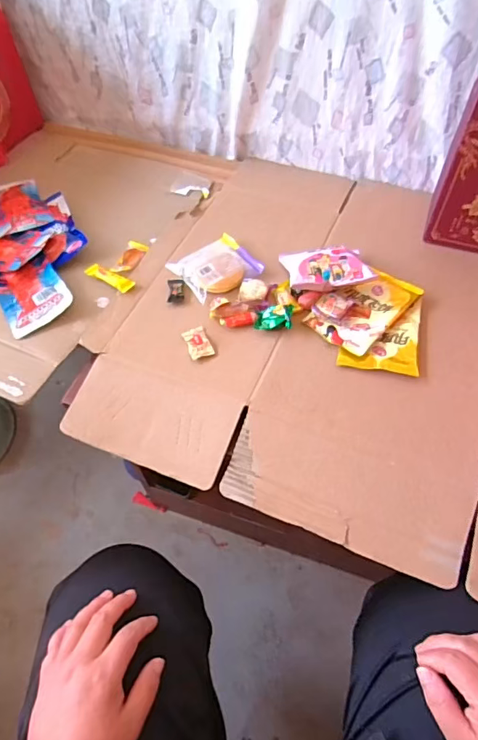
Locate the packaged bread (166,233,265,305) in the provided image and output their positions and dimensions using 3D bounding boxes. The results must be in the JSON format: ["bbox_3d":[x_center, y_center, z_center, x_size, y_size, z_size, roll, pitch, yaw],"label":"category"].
[{"bbox_3d":[-0.033,-0.156,0.707,0.112,0.024,0.098,-32,59,-21],"label":"packaged bread"}]

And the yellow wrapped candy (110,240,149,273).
[{"bbox_3d":[-0.173,-0.178,0.738,0.033,0.009,0.071,15,55,12],"label":"yellow wrapped candy"}]

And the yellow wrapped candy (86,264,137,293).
[{"bbox_3d":[-0.198,-0.140,0.712,0.083,0.010,0.025,27,58,19],"label":"yellow wrapped candy"}]

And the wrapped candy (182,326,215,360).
[{"bbox_3d":[-0.058,-0.039,0.642,0.031,0.010,0.053,-18,55,-12],"label":"wrapped candy"}]

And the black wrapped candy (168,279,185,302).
[{"bbox_3d":[-0.095,-0.119,0.696,0.026,0.011,0.035,-2,53,0],"label":"black wrapped candy"}]

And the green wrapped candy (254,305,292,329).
[{"bbox_3d":[0.049,-0.075,0.648,0.050,0.022,0.039,6,54,6],"label":"green wrapped candy"}]

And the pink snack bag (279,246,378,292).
[{"bbox_3d":[0.126,-0.146,0.661,0.117,0.020,0.078,-15,59,-7],"label":"pink snack bag"}]

